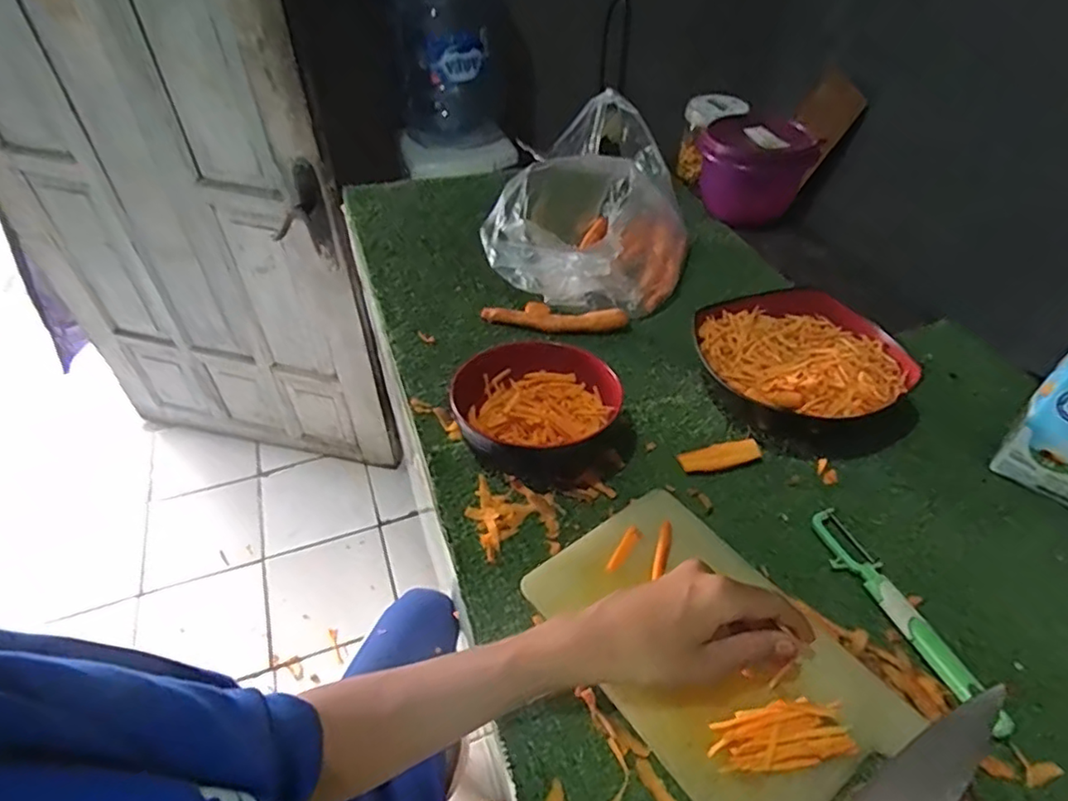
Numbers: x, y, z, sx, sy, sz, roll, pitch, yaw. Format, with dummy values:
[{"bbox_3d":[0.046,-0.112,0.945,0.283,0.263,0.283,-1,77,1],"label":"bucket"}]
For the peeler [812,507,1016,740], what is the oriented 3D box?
[{"bbox_3d":[0.258,0.148,0.432,0.031,0.008,0.175,-12,47,-12],"label":"peeler"}]

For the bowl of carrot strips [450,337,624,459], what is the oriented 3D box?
[{"bbox_3d":[0.000,0.003,0.552,0.148,0.053,0.123,-33,54,-28],"label":"bowl of carrot strips"}]

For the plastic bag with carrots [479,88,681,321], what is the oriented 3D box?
[{"bbox_3d":[0.073,-0.228,0.718,0.213,0.141,0.284,9,46,9],"label":"plastic bag with carrots"}]

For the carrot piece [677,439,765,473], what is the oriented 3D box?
[{"bbox_3d":[0.166,0.050,0.540,0.072,0.007,0.025,-13,47,-12],"label":"carrot piece"}]

